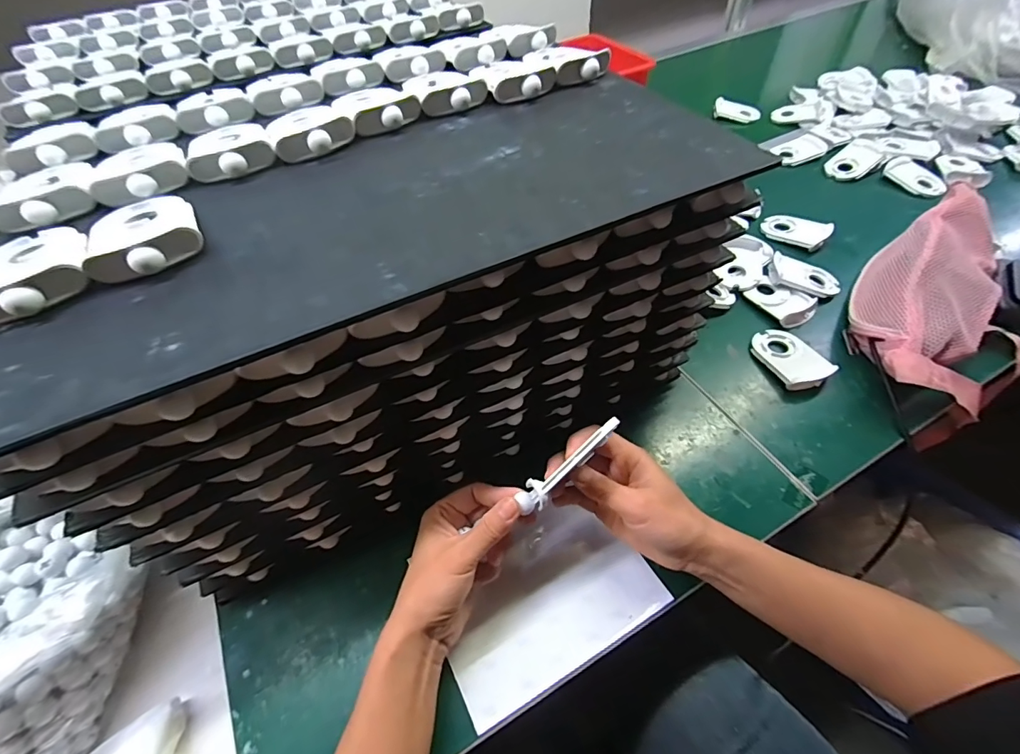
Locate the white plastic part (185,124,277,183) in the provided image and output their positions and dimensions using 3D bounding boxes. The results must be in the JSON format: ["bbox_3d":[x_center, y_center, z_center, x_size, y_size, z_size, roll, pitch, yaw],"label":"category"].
[{"bbox_3d":[-0.211,-0.174,0.335,0.057,0.016,0.088,-26,55,-15],"label":"white plastic part"}]

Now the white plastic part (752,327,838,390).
[{"bbox_3d":[0.309,-0.023,0.496,0.053,0.020,0.086,-15,53,-8],"label":"white plastic part"}]

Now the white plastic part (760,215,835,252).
[{"bbox_3d":[0.400,-0.207,0.631,0.085,0.021,0.045,33,61,25],"label":"white plastic part"}]

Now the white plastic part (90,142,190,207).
[{"bbox_3d":[-0.265,-0.152,0.320,0.059,0.015,0.092,-29,56,-18],"label":"white plastic part"}]

